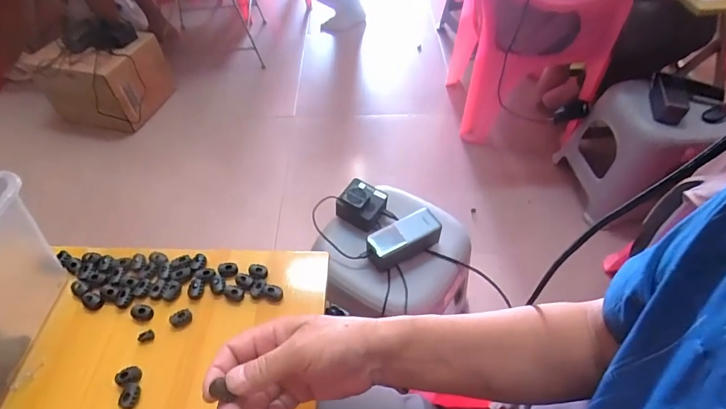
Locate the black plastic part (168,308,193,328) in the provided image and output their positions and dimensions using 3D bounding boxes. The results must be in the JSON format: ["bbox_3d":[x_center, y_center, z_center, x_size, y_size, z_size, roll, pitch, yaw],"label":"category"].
[{"bbox_3d":[-0.198,0.122,0.434,0.023,0.010,0.018,-14,51,-12],"label":"black plastic part"}]

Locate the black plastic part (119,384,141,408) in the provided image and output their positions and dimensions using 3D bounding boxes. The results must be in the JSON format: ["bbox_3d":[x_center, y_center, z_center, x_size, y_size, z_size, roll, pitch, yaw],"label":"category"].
[{"bbox_3d":[-0.224,0.184,0.384,0.016,0.008,0.020,2,49,1],"label":"black plastic part"}]

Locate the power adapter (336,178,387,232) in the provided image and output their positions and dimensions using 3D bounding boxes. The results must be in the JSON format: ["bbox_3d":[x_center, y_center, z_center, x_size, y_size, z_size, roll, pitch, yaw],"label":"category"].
[{"bbox_3d":[-0.002,-0.003,0.760,0.078,0.056,0.078,24,53,18],"label":"power adapter"}]

